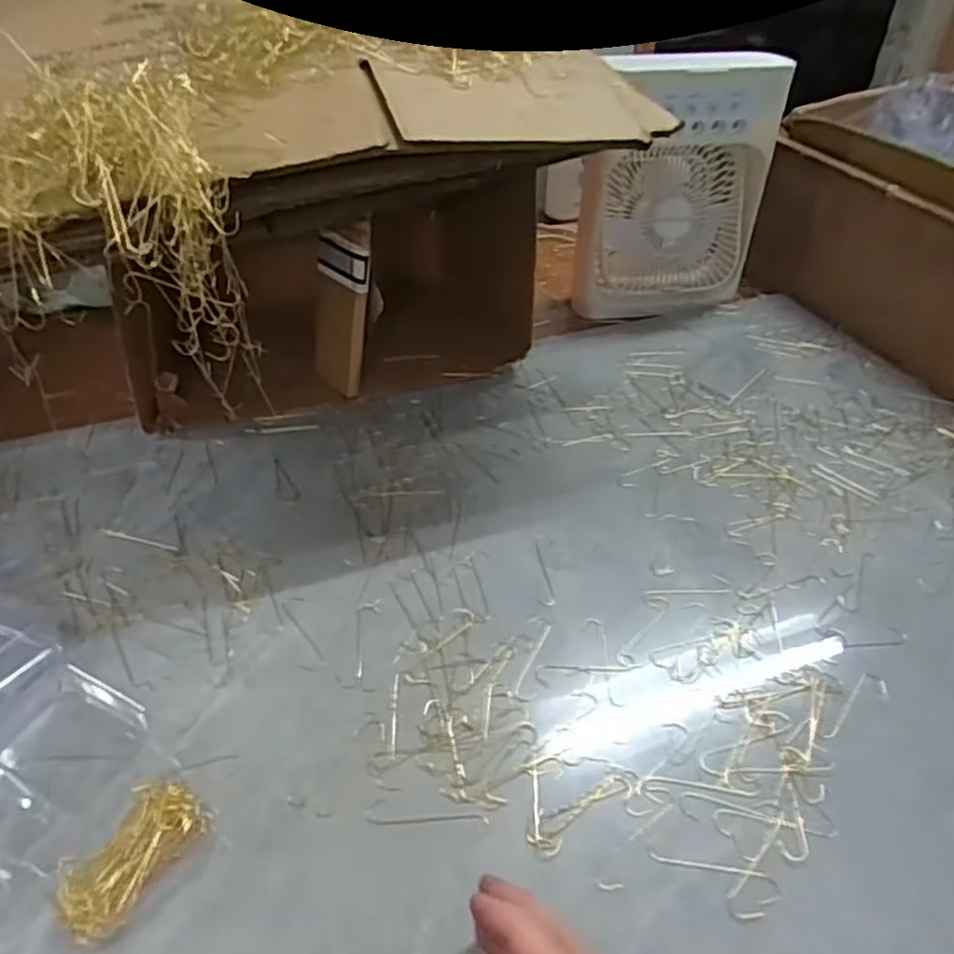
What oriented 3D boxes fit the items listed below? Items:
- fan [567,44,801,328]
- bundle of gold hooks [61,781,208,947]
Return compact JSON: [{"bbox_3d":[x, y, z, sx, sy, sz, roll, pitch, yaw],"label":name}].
[{"bbox_3d":[0.210,-0.314,0.764,0.186,0.243,0.089,-12,43,-15],"label":"fan"},{"bbox_3d":[-0.172,0.186,0.349,0.044,0.015,0.071,26,46,26],"label":"bundle of gold hooks"}]

